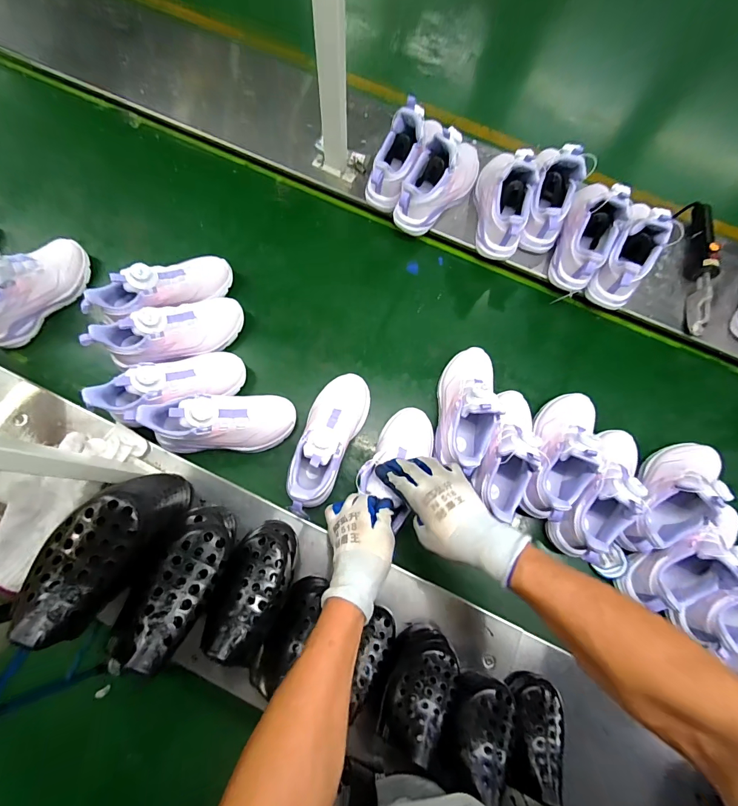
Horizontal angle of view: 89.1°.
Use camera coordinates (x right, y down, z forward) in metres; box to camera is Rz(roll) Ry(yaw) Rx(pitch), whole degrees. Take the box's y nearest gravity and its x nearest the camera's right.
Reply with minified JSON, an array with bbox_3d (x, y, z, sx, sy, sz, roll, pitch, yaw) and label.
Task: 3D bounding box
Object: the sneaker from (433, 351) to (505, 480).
[{"bbox_3d":[0.155,0.002,0.586,0.077,0.136,0.202,10,78,-3],"label":"sneaker"}]

